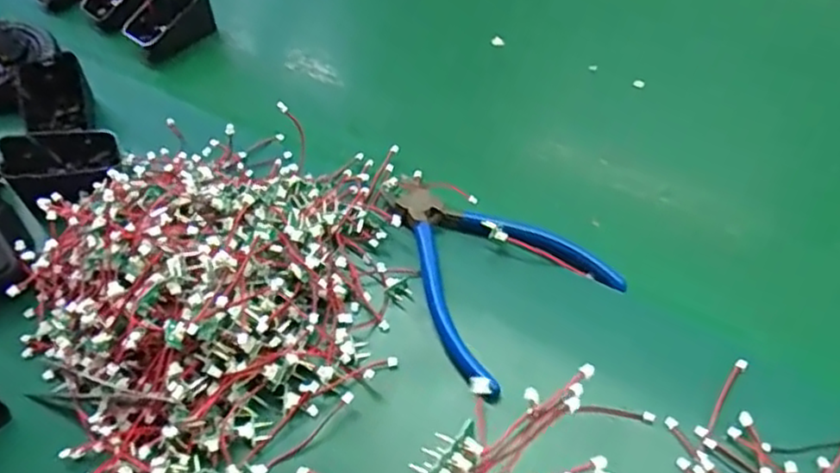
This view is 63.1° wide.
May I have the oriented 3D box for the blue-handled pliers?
[{"bbox_3d":[0.033,0.011,0.380,0.098,0.019,0.125,-34,54,-19],"label":"blue-handled pliers"}]

